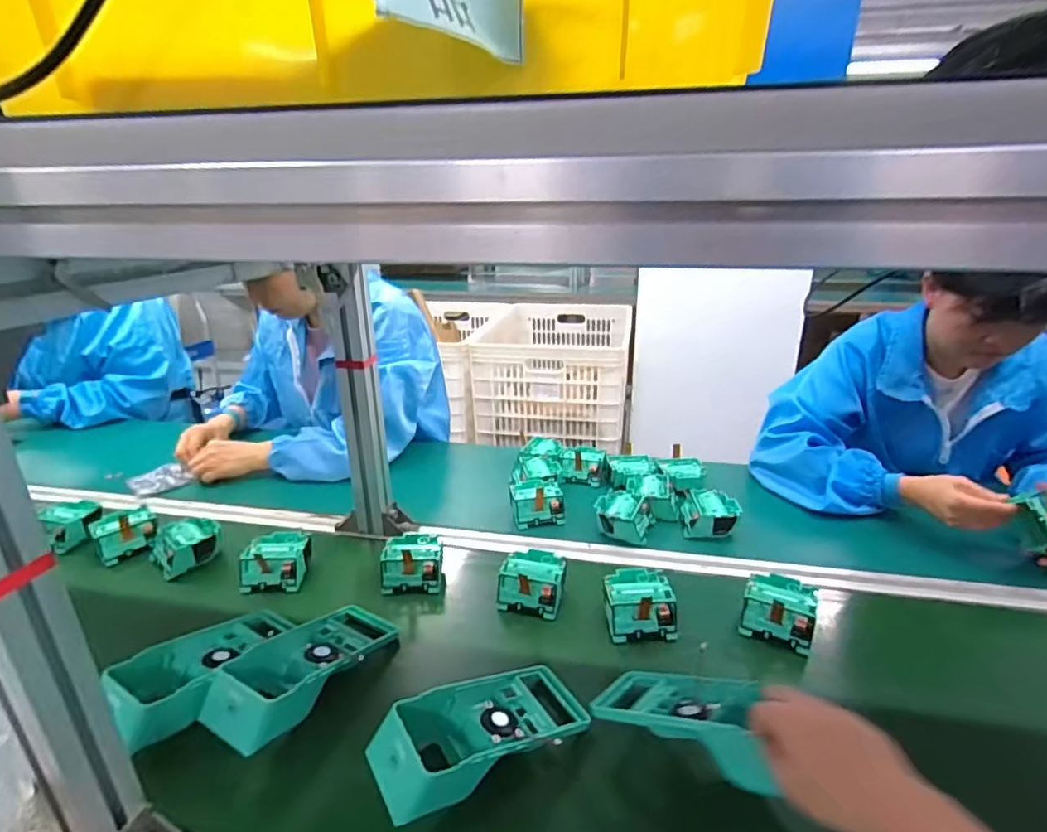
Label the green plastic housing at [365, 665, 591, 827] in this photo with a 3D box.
[{"bbox_3d":[-0.036,0.278,0.496,0.189,0.056,0.089,-12,23,-30],"label":"green plastic housing"}]

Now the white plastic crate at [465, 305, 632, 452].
[{"bbox_3d":[0.143,-0.168,1.896,0.444,0.294,0.665,4,20,13],"label":"white plastic crate"}]

